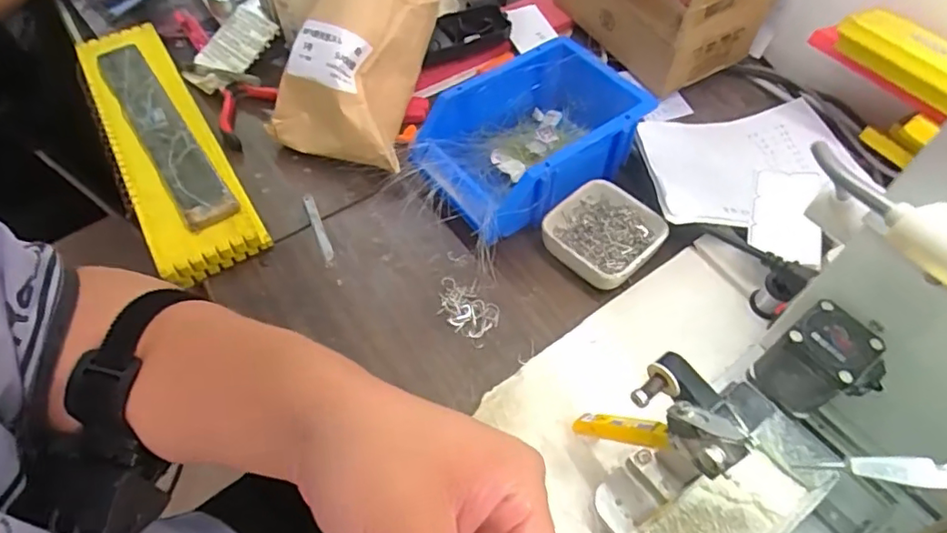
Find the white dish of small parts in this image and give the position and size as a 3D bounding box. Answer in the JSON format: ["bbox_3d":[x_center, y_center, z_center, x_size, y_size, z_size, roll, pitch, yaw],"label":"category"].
[{"bbox_3d":[0.106,-0.024,0.478,0.081,0.030,0.092,39,65,25],"label":"white dish of small parts"}]

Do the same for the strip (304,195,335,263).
[{"bbox_3d":[-0.136,-0.034,0.505,0.010,0.006,0.075,-21,57,-12],"label":"strip"}]

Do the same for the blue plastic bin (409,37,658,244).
[{"bbox_3d":[0.049,-0.108,0.510,0.191,0.080,0.127,-34,61,-20],"label":"blue plastic bin"}]

